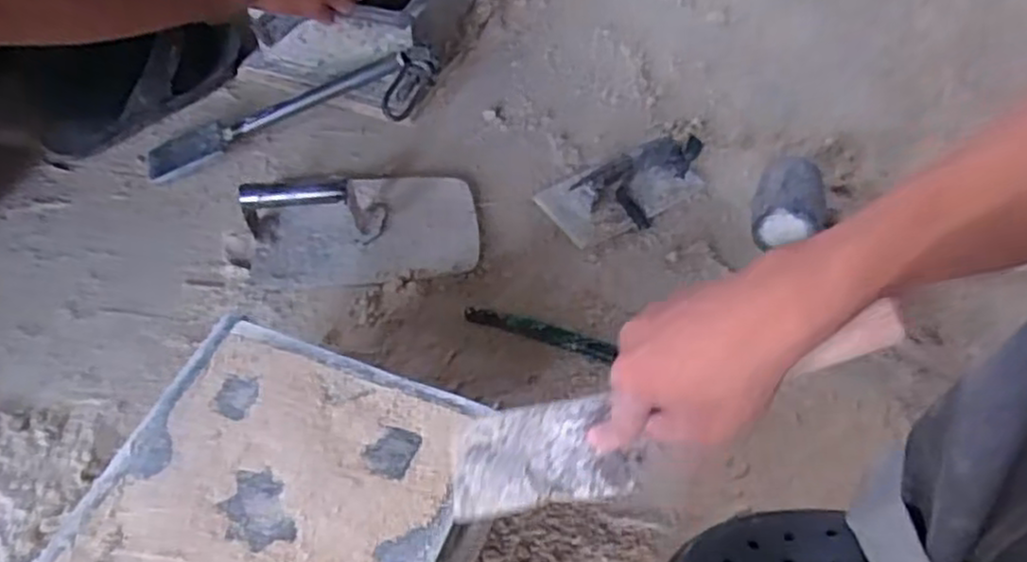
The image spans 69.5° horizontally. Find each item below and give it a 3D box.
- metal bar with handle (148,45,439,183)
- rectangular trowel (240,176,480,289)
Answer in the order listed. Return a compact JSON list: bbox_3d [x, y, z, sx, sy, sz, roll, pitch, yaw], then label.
[{"bbox_3d":[-0.244,-0.179,0.834,0.342,0.059,0.074,-20,56,-1],"label":"metal bar with handle"},{"bbox_3d":[-0.151,-0.072,0.743,0.227,0.066,0.140,-3,54,-4],"label":"rectangular trowel"}]

